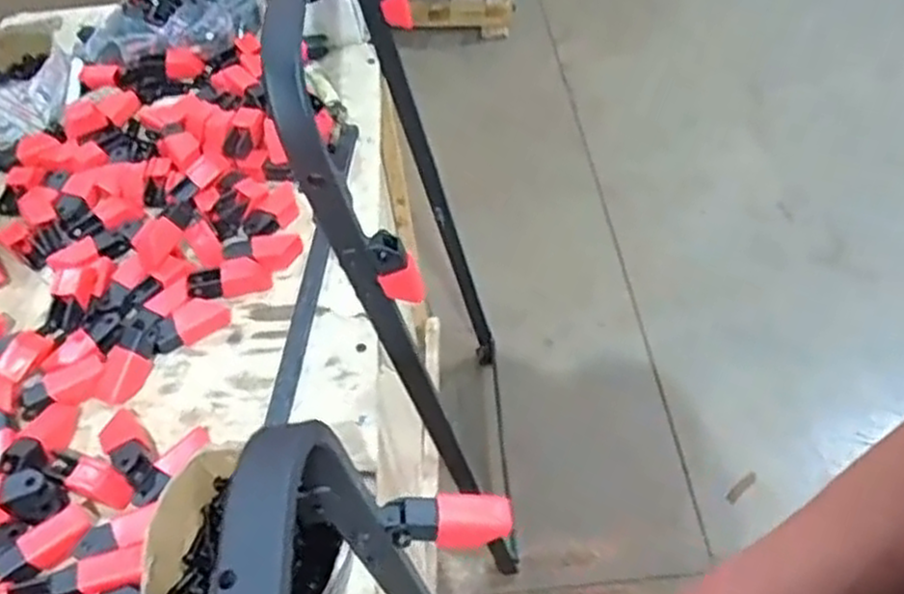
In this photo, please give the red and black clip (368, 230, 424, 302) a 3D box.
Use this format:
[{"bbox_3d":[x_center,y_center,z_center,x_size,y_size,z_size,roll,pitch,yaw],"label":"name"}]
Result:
[{"bbox_3d":[-0.052,-0.024,0.738,0.039,0.083,0.027,11,53,13],"label":"red and black clip"}]

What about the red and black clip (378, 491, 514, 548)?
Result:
[{"bbox_3d":[-0.003,0.152,0.531,0.087,0.023,0.032,-7,51,-1],"label":"red and black clip"}]

